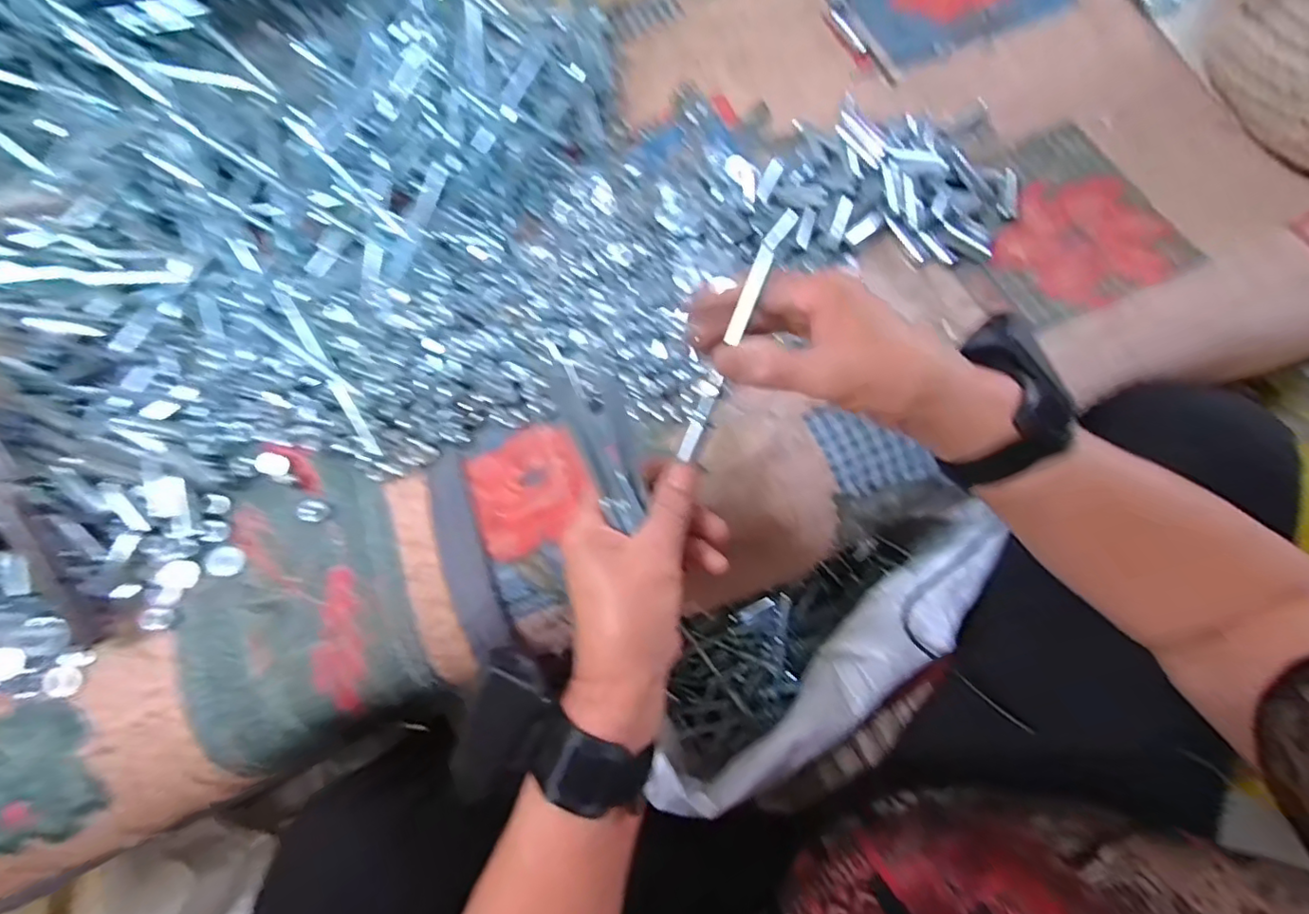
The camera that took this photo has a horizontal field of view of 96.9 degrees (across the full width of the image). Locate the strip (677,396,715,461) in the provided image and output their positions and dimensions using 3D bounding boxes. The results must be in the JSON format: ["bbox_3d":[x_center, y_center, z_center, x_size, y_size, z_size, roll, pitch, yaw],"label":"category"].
[{"bbox_3d":[0.023,-0.016,0.318,0.007,0.004,0.037,24,91,7],"label":"strip"}]

